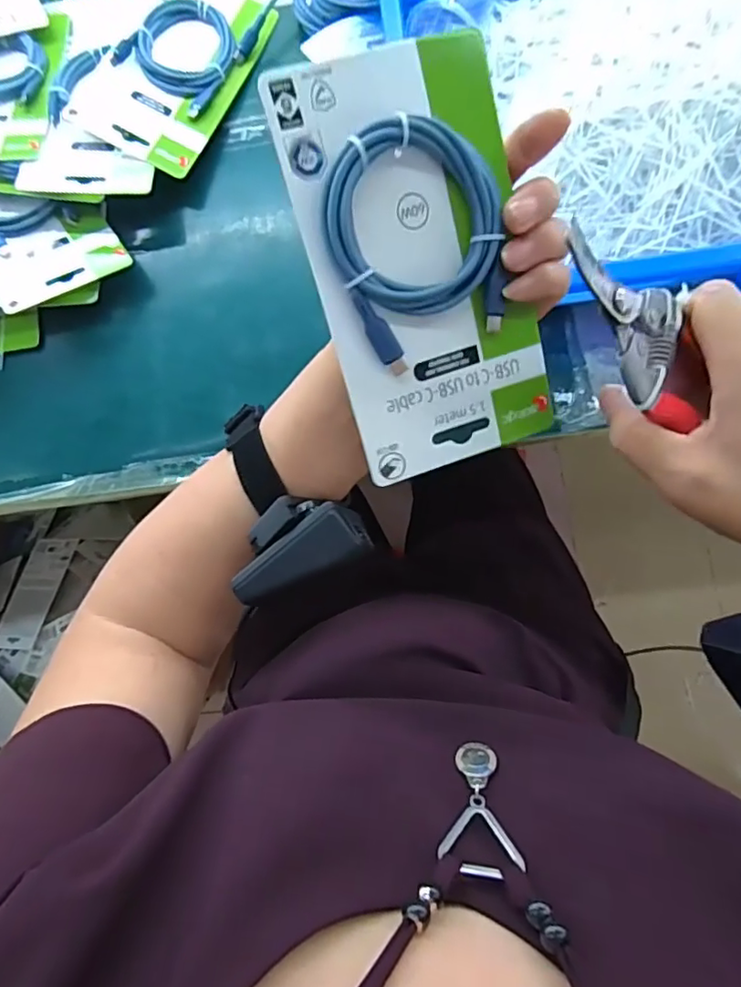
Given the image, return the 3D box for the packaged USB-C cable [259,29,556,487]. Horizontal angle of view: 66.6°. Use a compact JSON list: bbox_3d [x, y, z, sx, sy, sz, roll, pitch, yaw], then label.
[{"bbox_3d":[0.027,-0.099,0.255,0.098,0.016,0.177,-20,108,-11],"label":"packaged USB-C cable"}]

